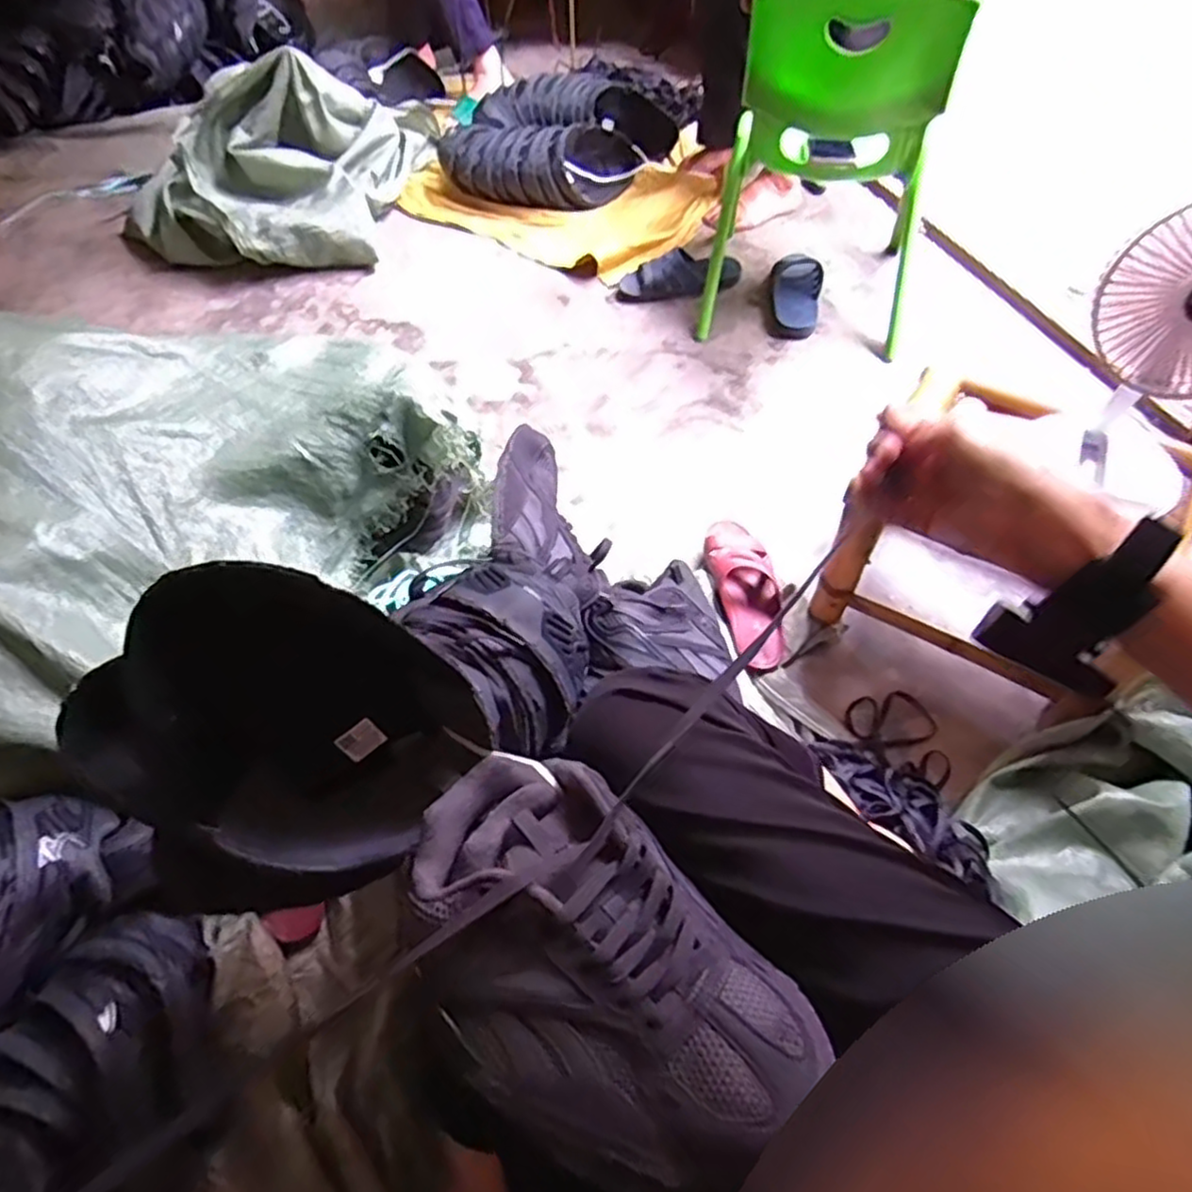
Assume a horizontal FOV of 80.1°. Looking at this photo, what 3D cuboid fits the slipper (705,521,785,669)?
[{"bbox_3d":[0.206,-0.011,0.979,0.086,0.057,0.232,-6,56,-1],"label":"slipper"}]

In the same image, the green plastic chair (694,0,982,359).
[{"bbox_3d":[0.391,-0.738,1.190,0.362,0.509,0.322,10,57,9],"label":"green plastic chair"}]

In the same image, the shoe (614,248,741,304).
[{"bbox_3d":[0.162,-0.627,1.397,0.243,0.071,0.068,3,56,5],"label":"shoe"}]

